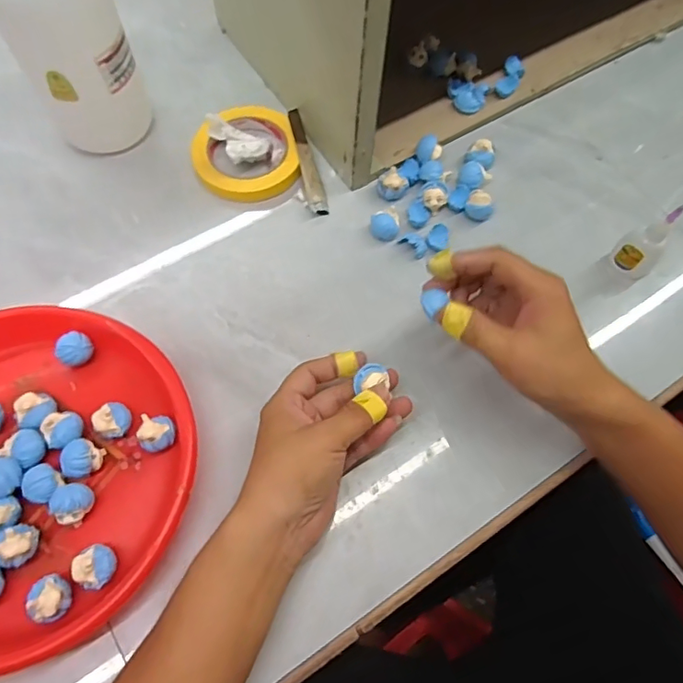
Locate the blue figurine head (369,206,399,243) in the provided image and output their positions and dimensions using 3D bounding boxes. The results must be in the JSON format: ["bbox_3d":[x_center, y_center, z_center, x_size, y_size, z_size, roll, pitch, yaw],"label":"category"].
[{"bbox_3d":[0.041,-0.109,0.496,0.026,0.022,0.025,-6,68,-4],"label":"blue figurine head"}]

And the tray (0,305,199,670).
[{"bbox_3d":[-0.239,0.093,0.390,0.253,0.042,0.242,1,67,-1],"label":"tray"}]

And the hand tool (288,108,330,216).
[{"bbox_3d":[-0.034,-0.178,0.521,0.019,0.027,0.113,-12,68,-6],"label":"hand tool"}]

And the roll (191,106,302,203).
[{"bbox_3d":[-0.096,-0.190,0.524,0.100,0.022,0.101,1,67,-1],"label":"roll"}]

